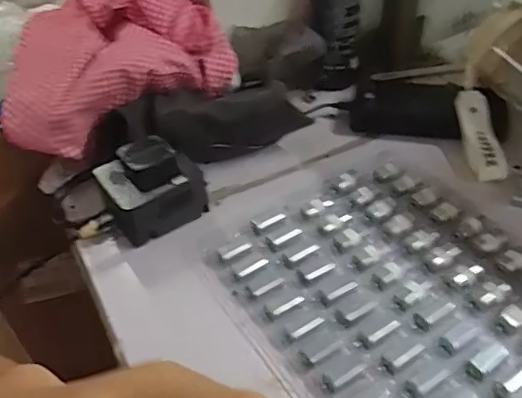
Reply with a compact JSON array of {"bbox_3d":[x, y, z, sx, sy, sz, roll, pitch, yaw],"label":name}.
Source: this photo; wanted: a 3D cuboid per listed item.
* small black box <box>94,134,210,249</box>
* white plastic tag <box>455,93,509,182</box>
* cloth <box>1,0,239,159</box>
[{"bbox_3d":[-0.096,-0.007,0.503,0.079,0.057,0.076,-23,44,-19],"label":"small black box"},{"bbox_3d":[0.211,-0.064,0.546,0.034,0.017,0.105,-2,58,4],"label":"white plastic tag"},{"bbox_3d":[-0.190,-0.166,0.608,0.231,0.094,0.233,-31,48,-26],"label":"cloth"}]

